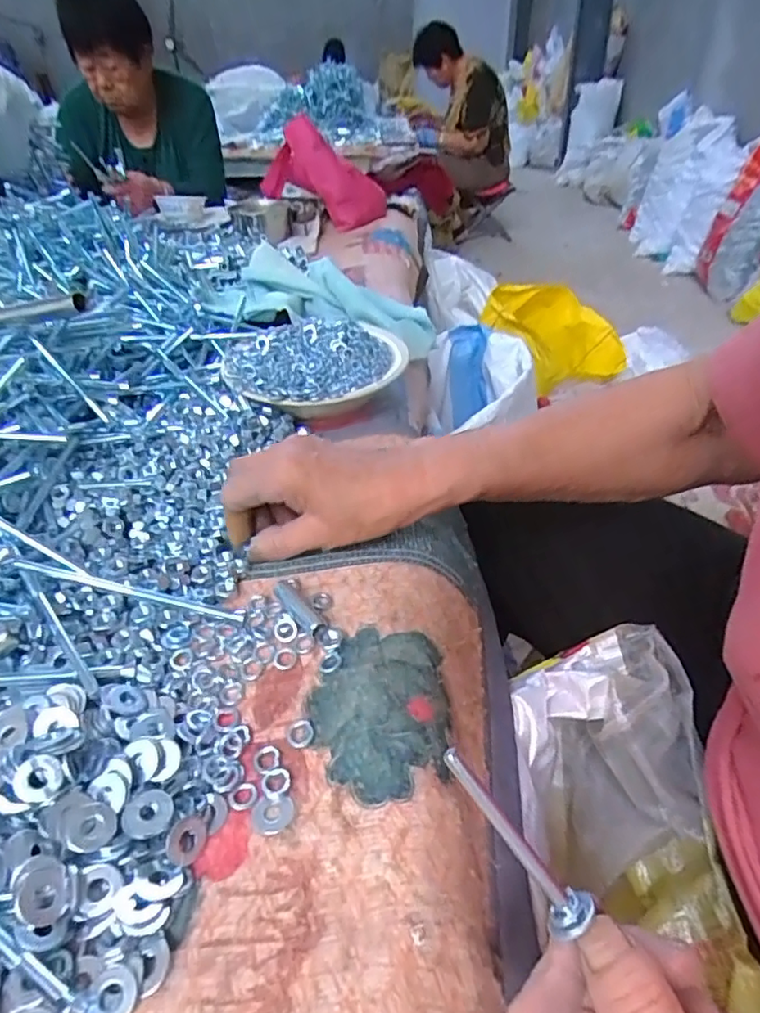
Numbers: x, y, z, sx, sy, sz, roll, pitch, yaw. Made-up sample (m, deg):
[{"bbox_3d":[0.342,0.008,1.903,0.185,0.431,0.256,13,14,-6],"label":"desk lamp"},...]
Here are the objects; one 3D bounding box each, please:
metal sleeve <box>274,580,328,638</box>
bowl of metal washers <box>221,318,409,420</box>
[{"bbox_3d":[-0.047,0.060,0.353,0.013,0.012,0.047,-26,42,-30],"label":"metal sleeve"},{"bbox_3d":[-0.064,-0.134,0.581,0.167,0.048,0.165,-1,35,1],"label":"bowl of metal washers"}]

